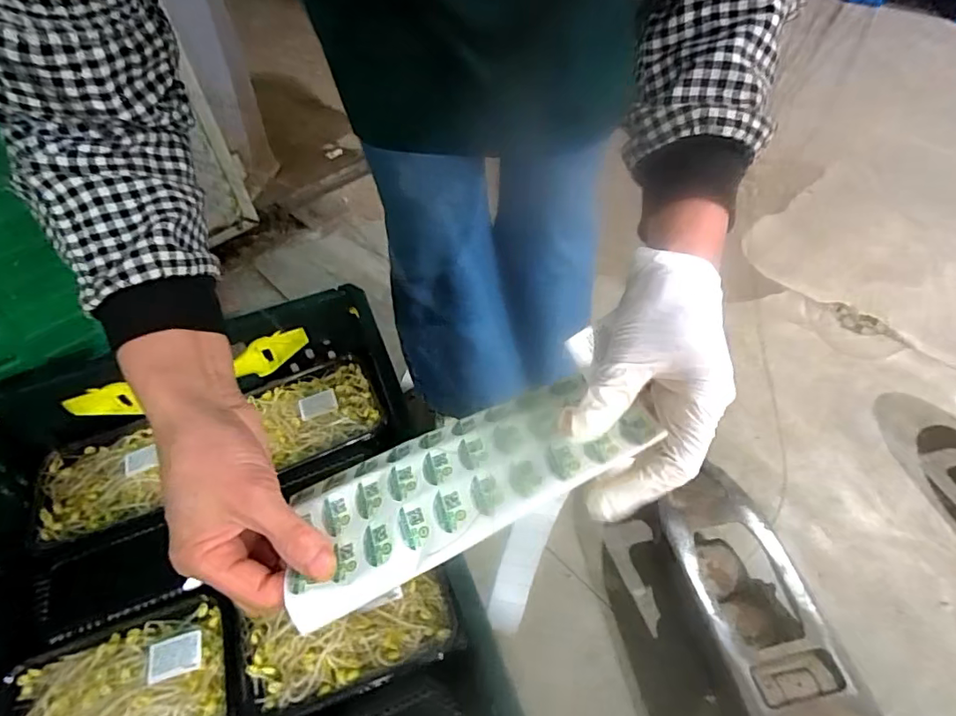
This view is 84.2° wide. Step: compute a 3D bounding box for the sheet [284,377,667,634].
[{"bbox_3d":[-0.010,0.064,0.290,0.199,0.014,0.078,-25,43,0],"label":"sheet"}]

